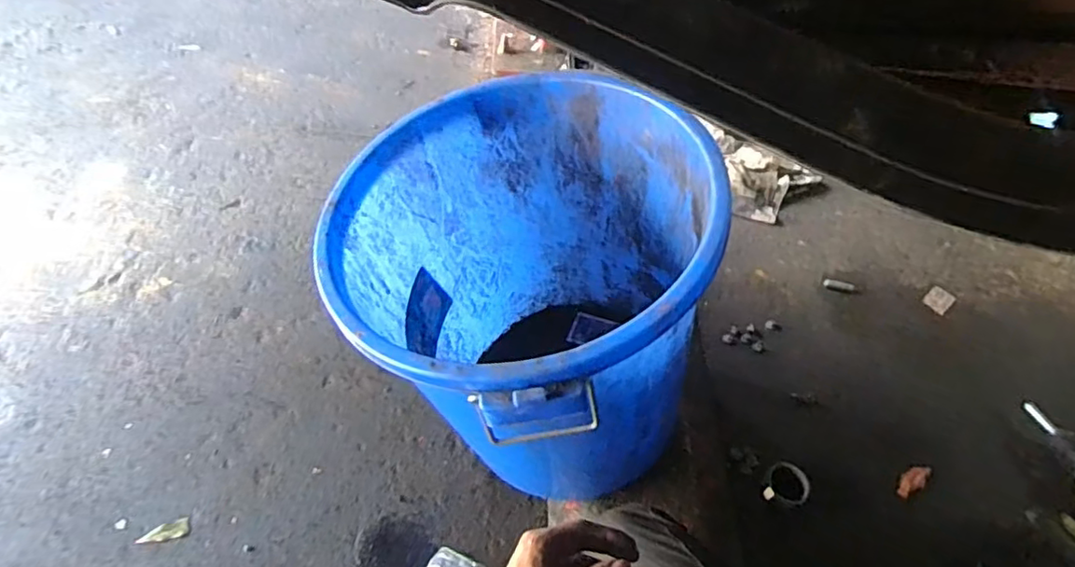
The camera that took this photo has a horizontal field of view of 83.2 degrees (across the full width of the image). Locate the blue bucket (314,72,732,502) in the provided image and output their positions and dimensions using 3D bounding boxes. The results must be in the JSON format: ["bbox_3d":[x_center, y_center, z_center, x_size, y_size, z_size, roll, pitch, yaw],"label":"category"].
[{"bbox_3d":[0.011,0.043,0.773,0.422,0.458,0.422,-5,51,6],"label":"blue bucket"}]

